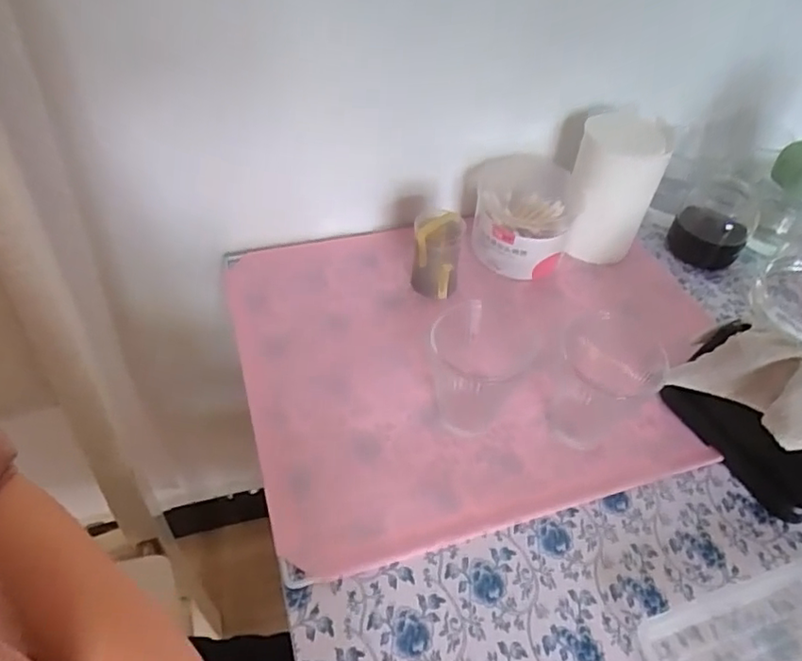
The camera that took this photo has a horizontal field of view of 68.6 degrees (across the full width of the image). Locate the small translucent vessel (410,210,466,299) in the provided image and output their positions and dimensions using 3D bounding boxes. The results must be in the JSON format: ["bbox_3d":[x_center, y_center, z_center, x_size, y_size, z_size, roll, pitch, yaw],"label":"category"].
[{"bbox_3d":[0.034,-0.071,0.560,0.044,0.075,0.040,5,47,1],"label":"small translucent vessel"}]

